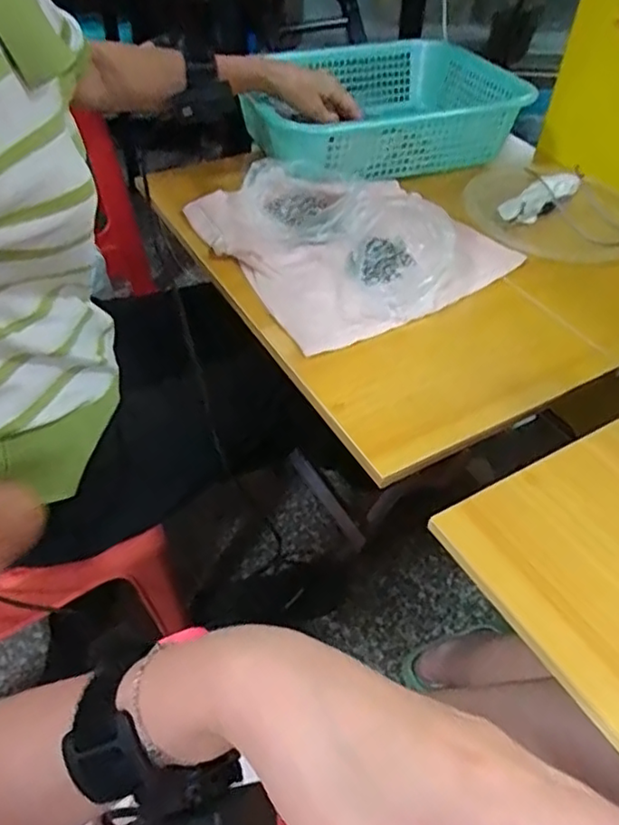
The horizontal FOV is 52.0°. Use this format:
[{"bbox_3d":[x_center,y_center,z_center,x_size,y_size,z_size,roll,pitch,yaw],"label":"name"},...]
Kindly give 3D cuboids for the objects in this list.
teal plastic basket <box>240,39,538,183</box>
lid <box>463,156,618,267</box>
[{"bbox_3d":[0.104,-0.447,0.938,0.407,0.088,0.281,-18,50,-19],"label":"teal plastic basket"},{"bbox_3d":[0.318,-0.275,0.847,0.248,0.030,0.248,1,46,-1],"label":"lid"}]

